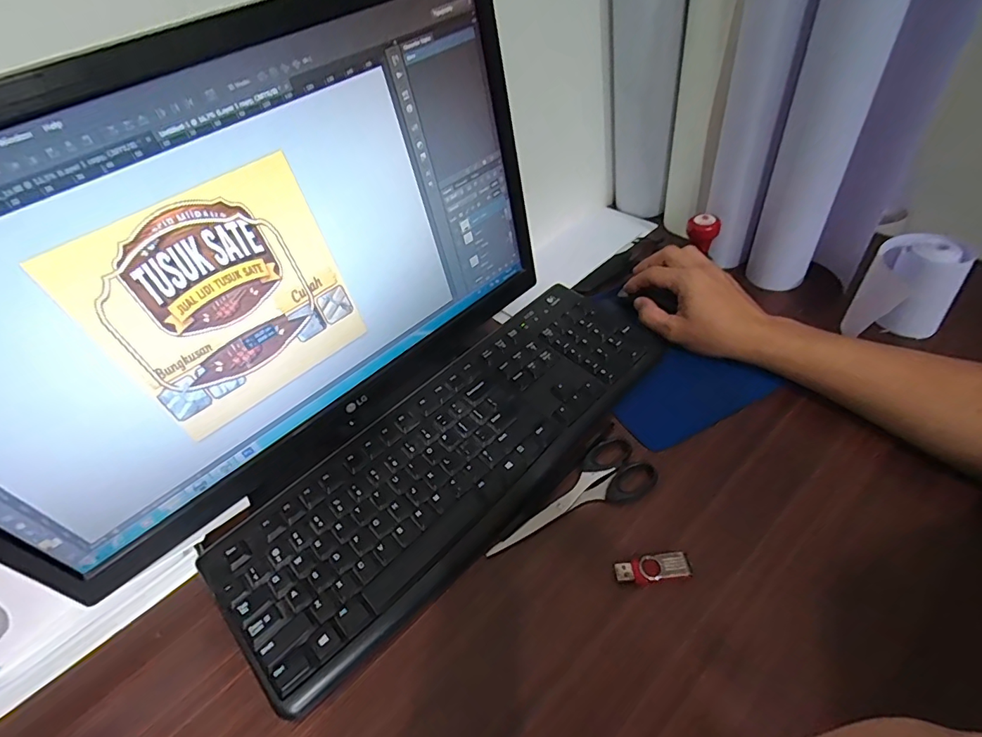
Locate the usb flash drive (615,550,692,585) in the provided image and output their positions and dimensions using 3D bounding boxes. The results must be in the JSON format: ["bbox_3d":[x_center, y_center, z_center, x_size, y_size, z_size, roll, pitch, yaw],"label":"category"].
[{"bbox_3d":[0.118,0.146,0.352,0.052,0.005,0.018,-9,53,-2],"label":"usb flash drive"}]

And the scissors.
[{"bbox_3d":[0.065,0.108,0.401,0.152,0.008,0.056,-25,55,-14],"label":"scissors"}]

